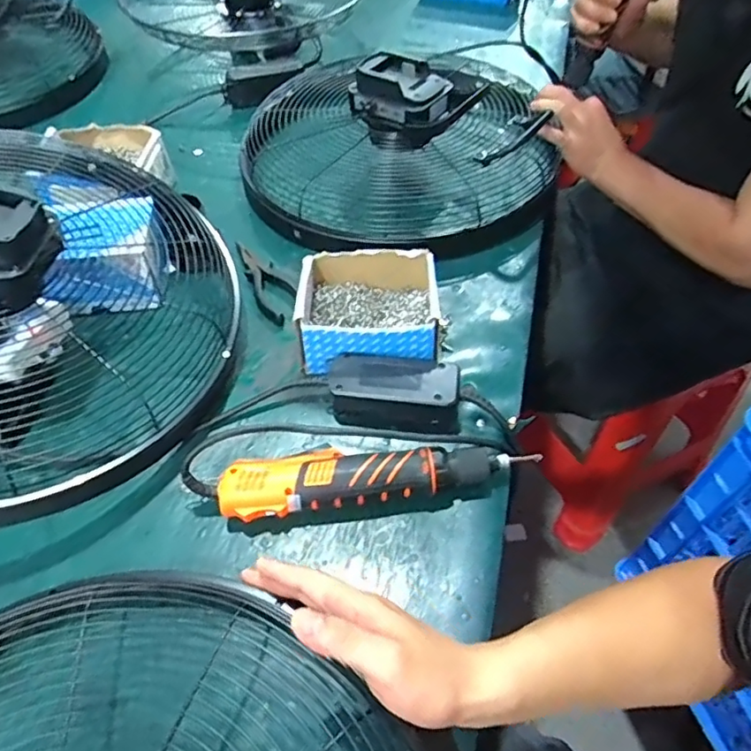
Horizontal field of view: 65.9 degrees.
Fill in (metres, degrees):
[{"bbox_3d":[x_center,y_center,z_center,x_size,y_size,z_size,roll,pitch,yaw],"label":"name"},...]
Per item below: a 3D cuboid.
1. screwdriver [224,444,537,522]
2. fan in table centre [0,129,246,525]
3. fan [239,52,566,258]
[{"bbox_3d":[0.001,0.085,0.496,0.266,0.039,0.047,-6,52,-5],"label":"screwdriver"},{"bbox_3d":[-0.335,-0.064,0.536,0.405,0.193,0.351,-22,55,-16],"label":"fan in table centre"},{"bbox_3d":[0.037,-0.352,0.796,0.395,0.116,0.410,6,52,5],"label":"fan"}]

